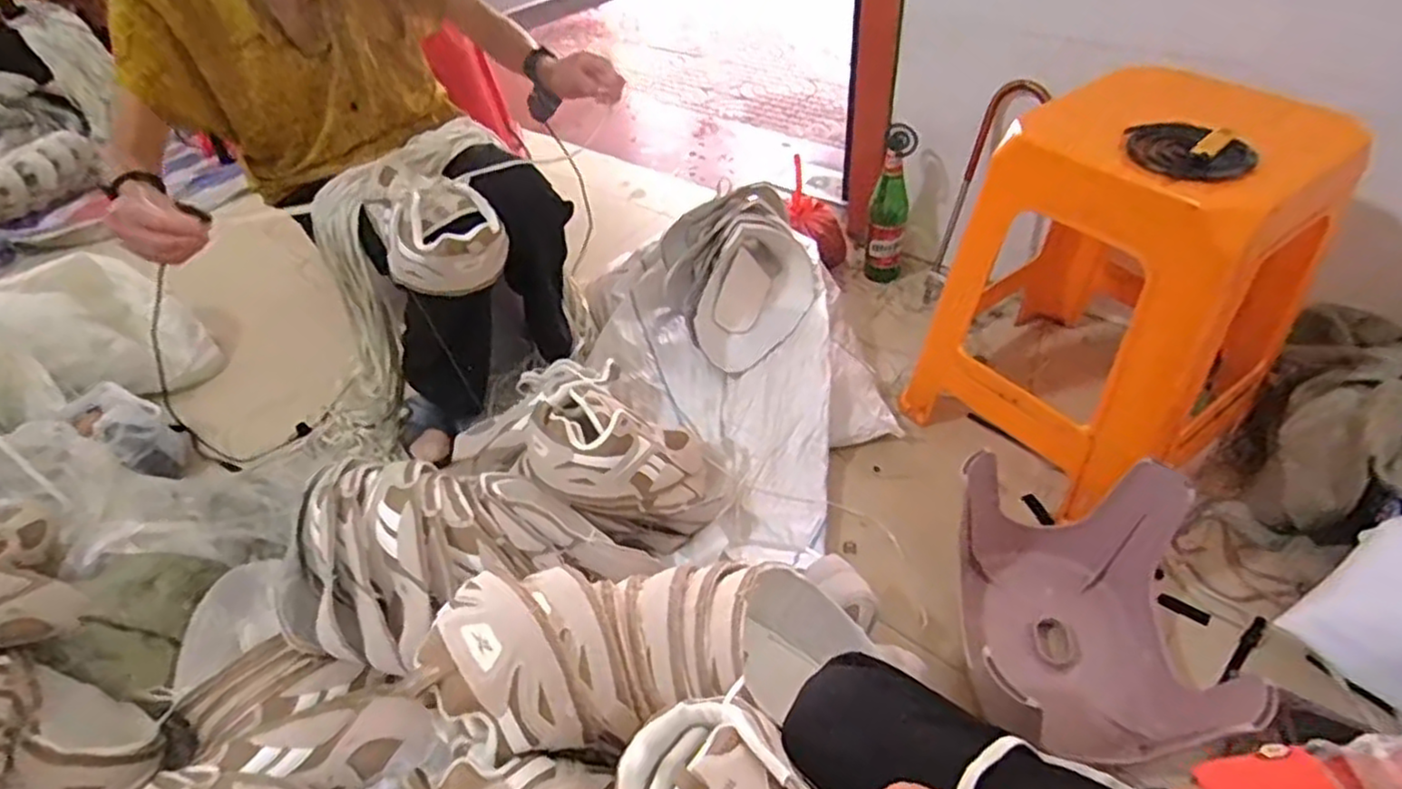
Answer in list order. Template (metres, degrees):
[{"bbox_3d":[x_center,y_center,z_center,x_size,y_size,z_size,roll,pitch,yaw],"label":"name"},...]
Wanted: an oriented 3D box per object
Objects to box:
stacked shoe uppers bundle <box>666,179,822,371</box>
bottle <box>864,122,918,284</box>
[{"bbox_3d":[0.056,-0.206,1.162,0.270,0.145,0.257,-32,50,-24],"label":"stacked shoe uppers bundle"},{"bbox_3d":[0.357,-0.350,1.321,0.068,0.293,0.077,8,47,14],"label":"bottle"}]

